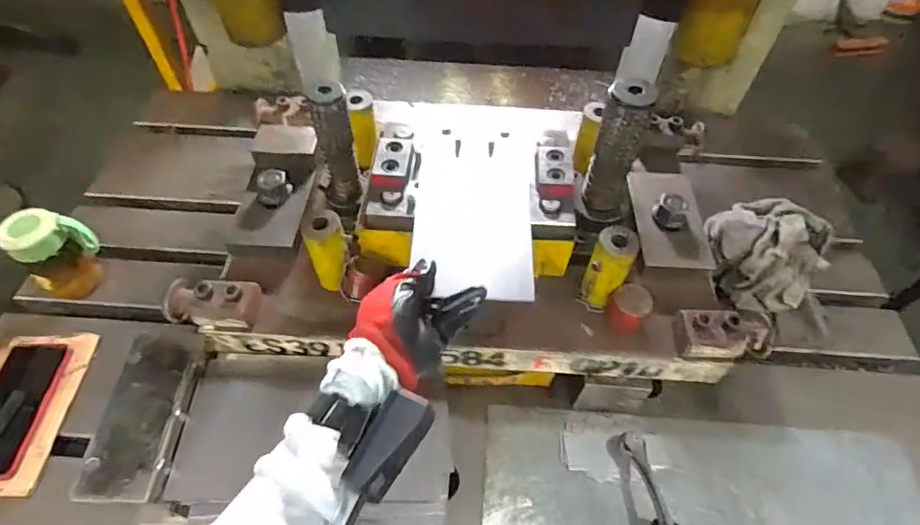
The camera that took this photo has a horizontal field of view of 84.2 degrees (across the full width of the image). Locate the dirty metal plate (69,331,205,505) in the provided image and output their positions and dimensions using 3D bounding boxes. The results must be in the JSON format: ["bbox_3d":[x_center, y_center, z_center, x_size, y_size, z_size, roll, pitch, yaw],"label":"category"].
[{"bbox_3d":[-0.305,0.146,0.495,0.073,0.022,0.158,3,54,1],"label":"dirty metal plate"}]

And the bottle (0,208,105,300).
[{"bbox_3d":[-0.538,-0.009,0.685,0.072,0.129,0.065,-5,55,-5],"label":"bottle"}]

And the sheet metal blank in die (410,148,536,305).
[{"bbox_3d":[0.015,-0.050,0.542,0.123,0.008,0.198,4,55,2],"label":"sheet metal blank in die"}]

